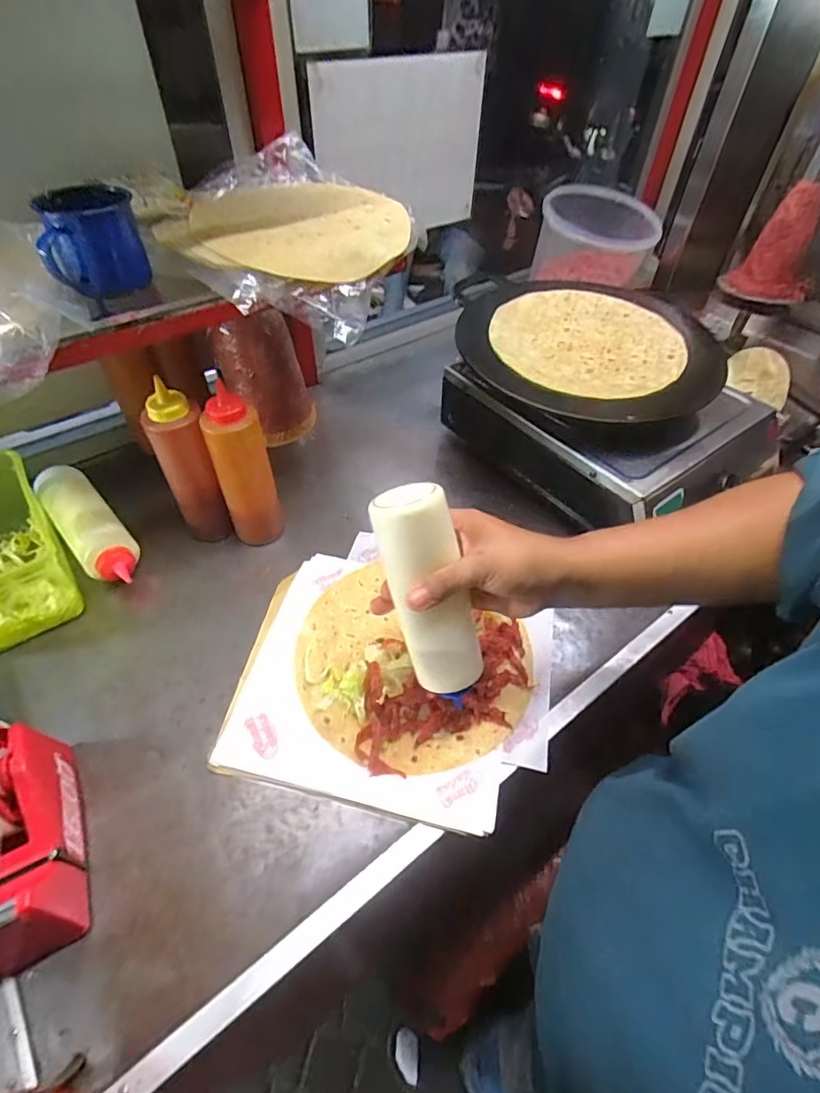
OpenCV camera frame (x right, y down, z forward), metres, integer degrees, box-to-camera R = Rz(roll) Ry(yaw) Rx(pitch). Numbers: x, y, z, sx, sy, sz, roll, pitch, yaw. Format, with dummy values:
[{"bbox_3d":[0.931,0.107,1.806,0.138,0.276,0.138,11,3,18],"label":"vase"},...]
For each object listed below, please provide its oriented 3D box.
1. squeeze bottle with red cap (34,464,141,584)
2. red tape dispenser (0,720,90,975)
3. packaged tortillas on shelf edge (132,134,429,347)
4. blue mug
[{"bbox_3d":[-0.385,-0.024,0.624,0.061,0.062,0.202,-34,58,-30],"label":"squeeze bottle with red cap"},{"bbox_3d":[-0.294,0.213,0.387,0.063,0.095,0.154,-17,51,-19],"label":"red tape dispenser"},{"bbox_3d":[-0.129,-0.321,0.534,0.247,0.076,0.284,-34,58,-30],"label":"packaged tortillas on shelf edge"},{"bbox_3d":[-0.272,-0.259,0.442,0.082,0.069,0.068,-23,53,-24],"label":"blue mug"}]

